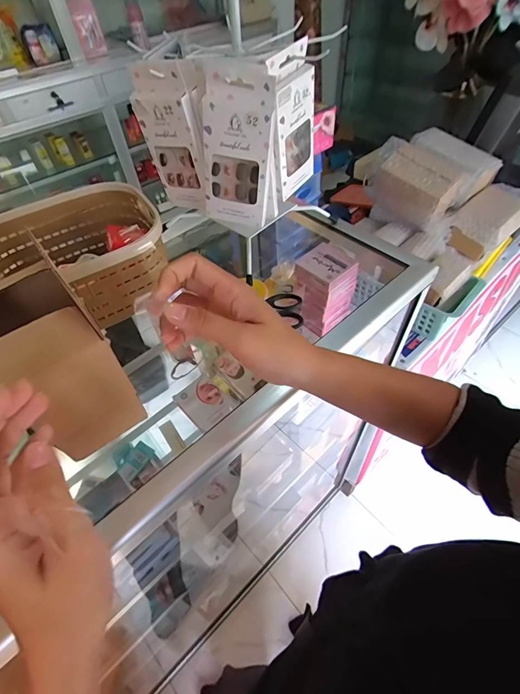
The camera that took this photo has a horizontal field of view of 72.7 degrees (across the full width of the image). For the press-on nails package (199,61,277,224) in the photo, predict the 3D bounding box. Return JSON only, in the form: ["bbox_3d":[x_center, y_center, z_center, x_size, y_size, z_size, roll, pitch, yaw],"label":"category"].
[{"bbox_3d":[-0.024,-0.198,0.369,0.072,0.146,0.018,11,46,9],"label":"press-on nails package"}]

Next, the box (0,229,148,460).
[{"bbox_3d":[-0.191,0.006,0.327,0.077,0.136,0.142,-35,57,-22],"label":"box"}]

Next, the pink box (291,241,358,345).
[{"bbox_3d":[0.114,-0.098,0.635,0.088,0.140,0.090,-39,58,-25],"label":"pink box"}]

